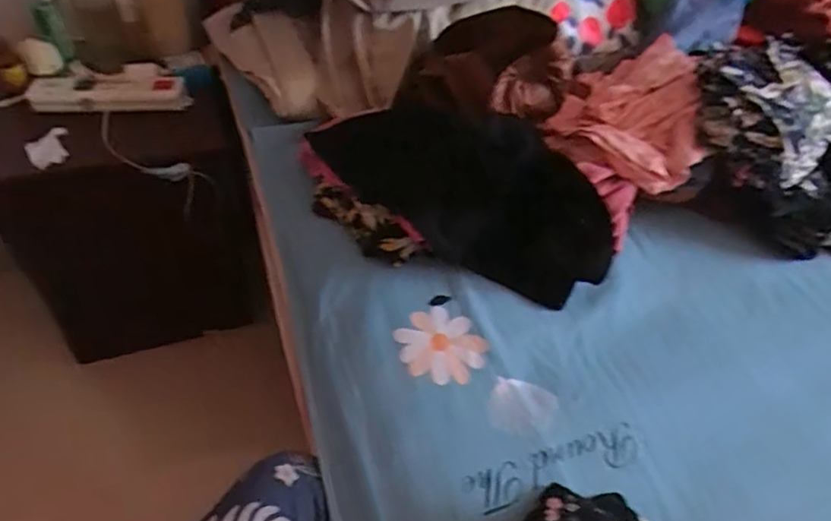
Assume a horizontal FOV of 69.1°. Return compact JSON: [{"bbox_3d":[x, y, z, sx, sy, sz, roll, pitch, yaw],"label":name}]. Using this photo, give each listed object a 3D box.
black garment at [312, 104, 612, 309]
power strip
[{"bbox_3d":[0.051,-0.100,0.795,0.432,0.077,0.219,20,49,16],"label":"black garment"},{"bbox_3d":[-0.522,-0.278,1.027,0.253,0.044,0.059,0,47,-3],"label":"power strip"}]

